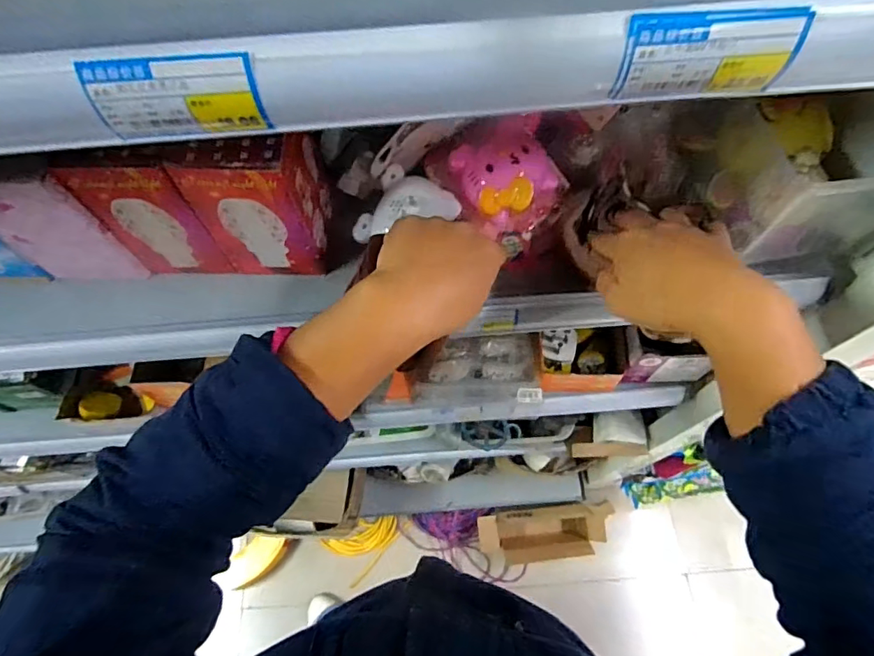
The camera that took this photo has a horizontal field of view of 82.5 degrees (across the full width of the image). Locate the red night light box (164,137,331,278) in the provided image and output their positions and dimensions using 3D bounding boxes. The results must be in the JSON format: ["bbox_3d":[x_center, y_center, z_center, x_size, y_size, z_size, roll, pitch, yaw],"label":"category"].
[{"bbox_3d":[-0.138,-0.109,0.395,0.079,0.126,0.077,4,66,5],"label":"red night light box"}]

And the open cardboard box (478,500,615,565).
[{"bbox_3d":[0.281,0.540,1.303,0.339,0.114,0.131,-5,65,1],"label":"open cardboard box"}]

